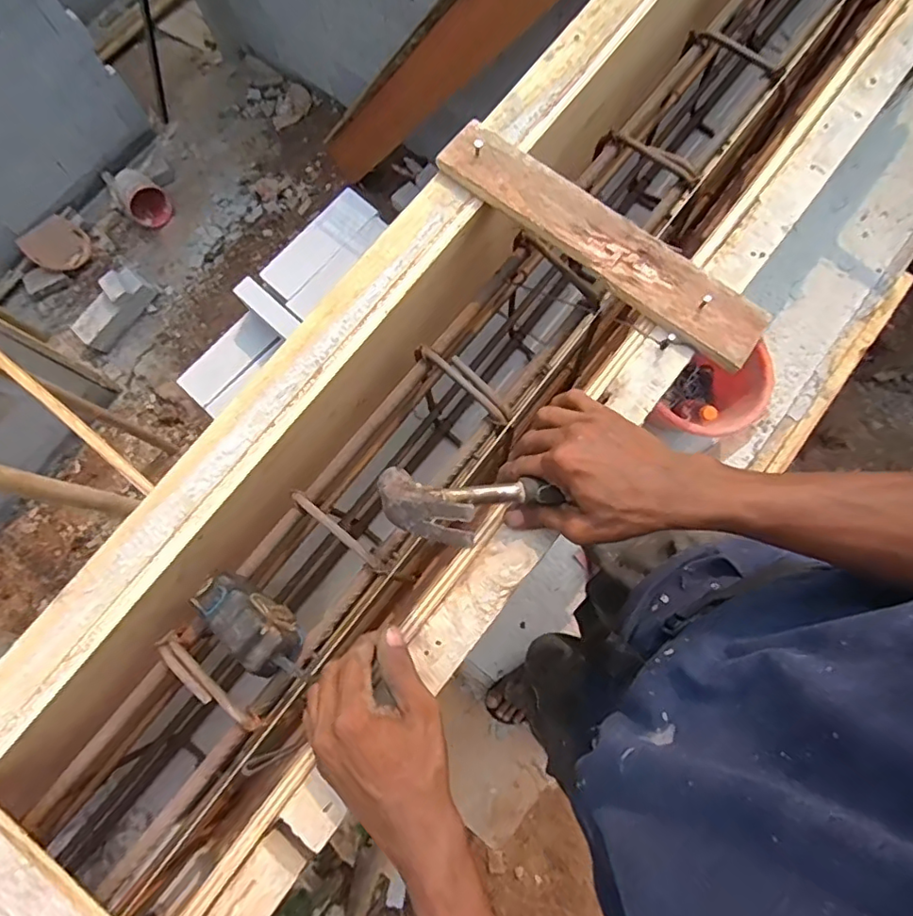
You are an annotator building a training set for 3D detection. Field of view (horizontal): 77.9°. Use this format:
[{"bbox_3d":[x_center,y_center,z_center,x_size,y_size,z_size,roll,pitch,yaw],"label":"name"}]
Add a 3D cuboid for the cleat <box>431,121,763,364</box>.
[{"bbox_3d":[0.114,-0.177,0.455,0.290,0.014,0.055,37,81,9],"label":"cleat"}]

